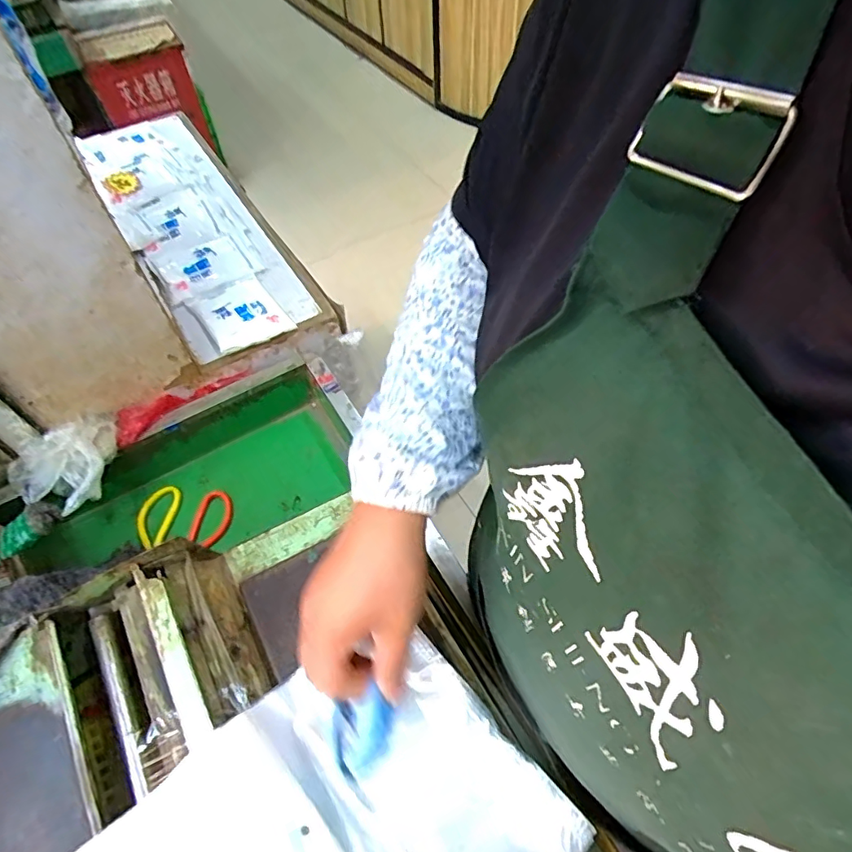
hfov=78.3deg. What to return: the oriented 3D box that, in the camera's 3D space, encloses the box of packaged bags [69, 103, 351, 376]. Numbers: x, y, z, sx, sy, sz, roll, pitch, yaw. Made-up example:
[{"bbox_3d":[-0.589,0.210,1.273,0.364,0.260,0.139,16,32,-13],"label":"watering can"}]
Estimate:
[{"bbox_3d":[-0.441,-0.399,0.984,0.243,0.081,0.849,-29,59,-17],"label":"box of packaged bags"}]

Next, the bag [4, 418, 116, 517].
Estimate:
[{"bbox_3d":[-0.460,0.048,0.680,0.107,0.037,0.130,38,65,25],"label":"bag"}]

